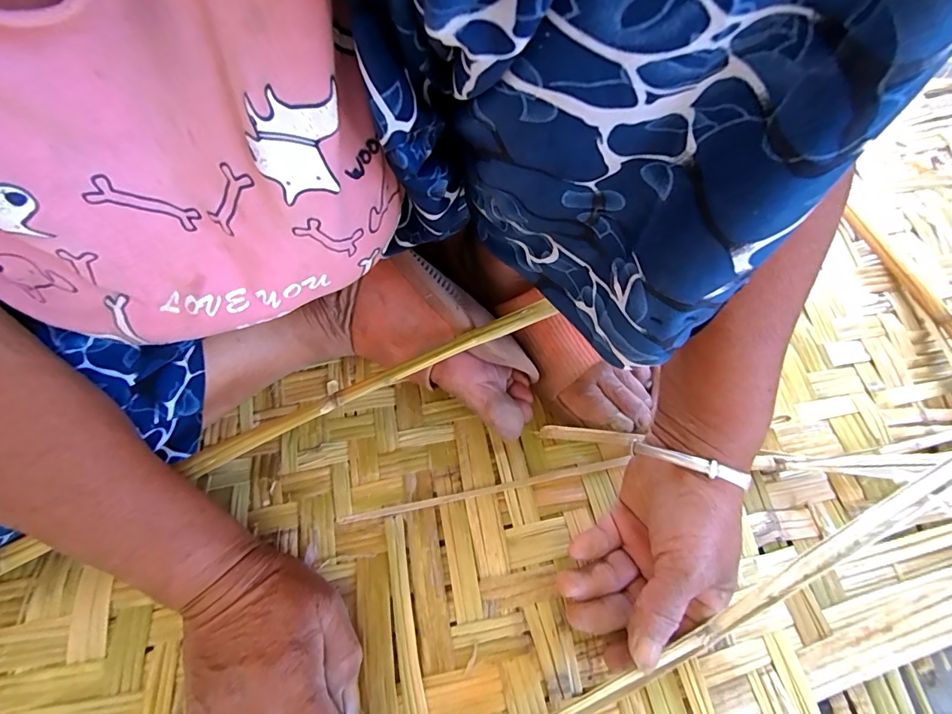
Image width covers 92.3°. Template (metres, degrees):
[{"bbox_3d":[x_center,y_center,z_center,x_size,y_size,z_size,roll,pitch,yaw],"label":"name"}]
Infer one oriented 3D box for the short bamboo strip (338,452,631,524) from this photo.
[{"bbox_3d":[0.009,0.095,0.328,0.208,0.007,0.008,-11,64,-6],"label":"short bamboo strip"}]

